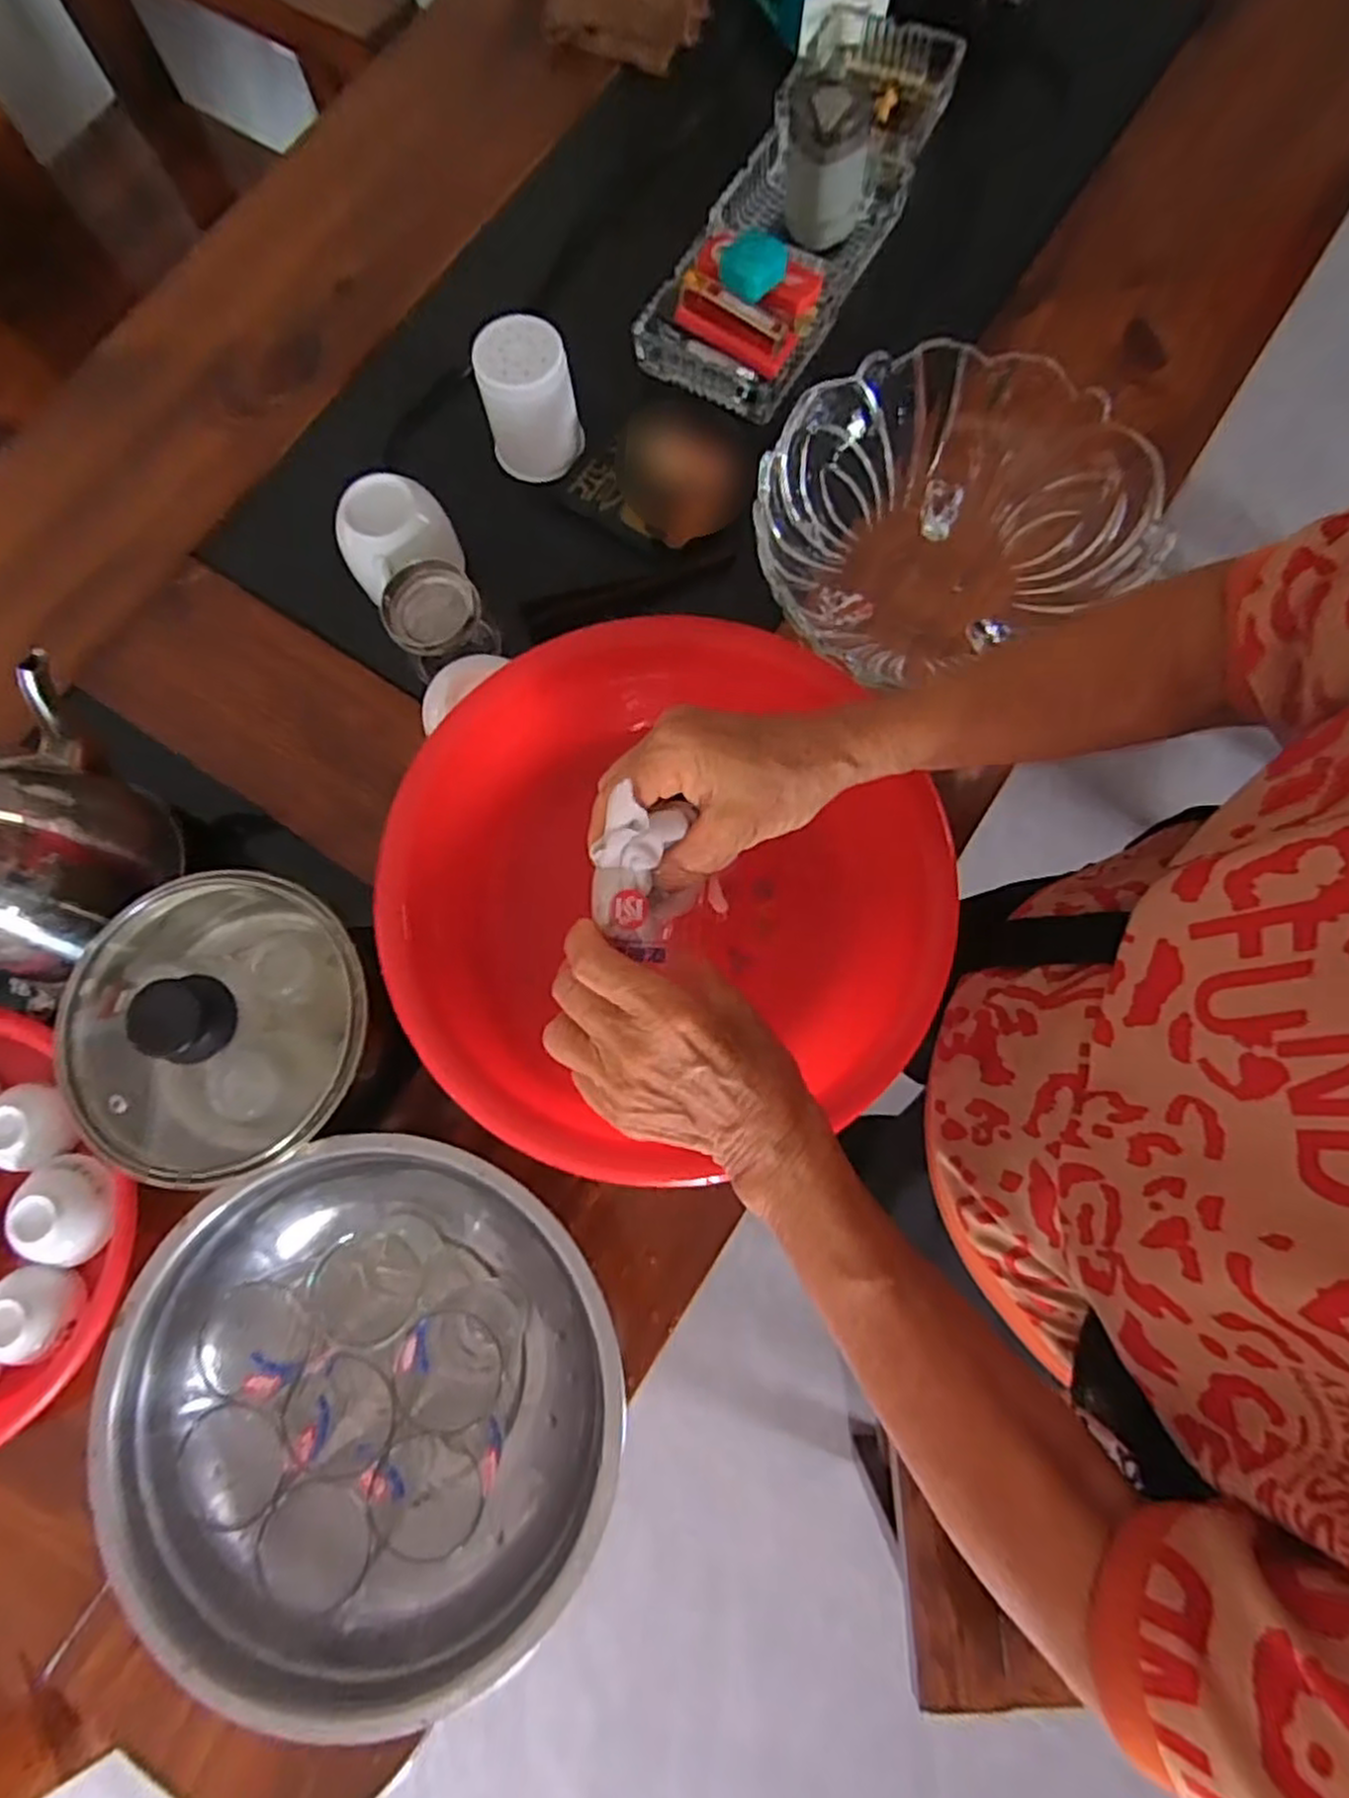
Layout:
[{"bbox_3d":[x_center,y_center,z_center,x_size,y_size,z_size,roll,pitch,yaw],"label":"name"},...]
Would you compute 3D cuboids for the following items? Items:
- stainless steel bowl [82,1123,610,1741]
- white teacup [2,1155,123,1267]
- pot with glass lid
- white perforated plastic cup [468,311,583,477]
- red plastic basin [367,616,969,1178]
[{"bbox_3d":[-0.156,0.263,0.407,0.251,0.083,0.256,0,78,1],"label":"stainless steel bowl"},{"bbox_3d":[-0.355,0.182,0.446,0.047,0.027,0.057,8,78,3],"label":"white teacup"},{"bbox_3d":[-0.240,0.072,0.430,0.142,0.120,0.157,3,78,2],"label":"pot with glass lid"},{"bbox_3d":[-0.105,-0.360,0.550,0.066,0.076,0.060,0,78,1],"label":"white perforated plastic cup"},{"bbox_3d":[-0.005,0.001,0.451,0.299,0.092,0.297,0,78,1],"label":"red plastic basin"}]

